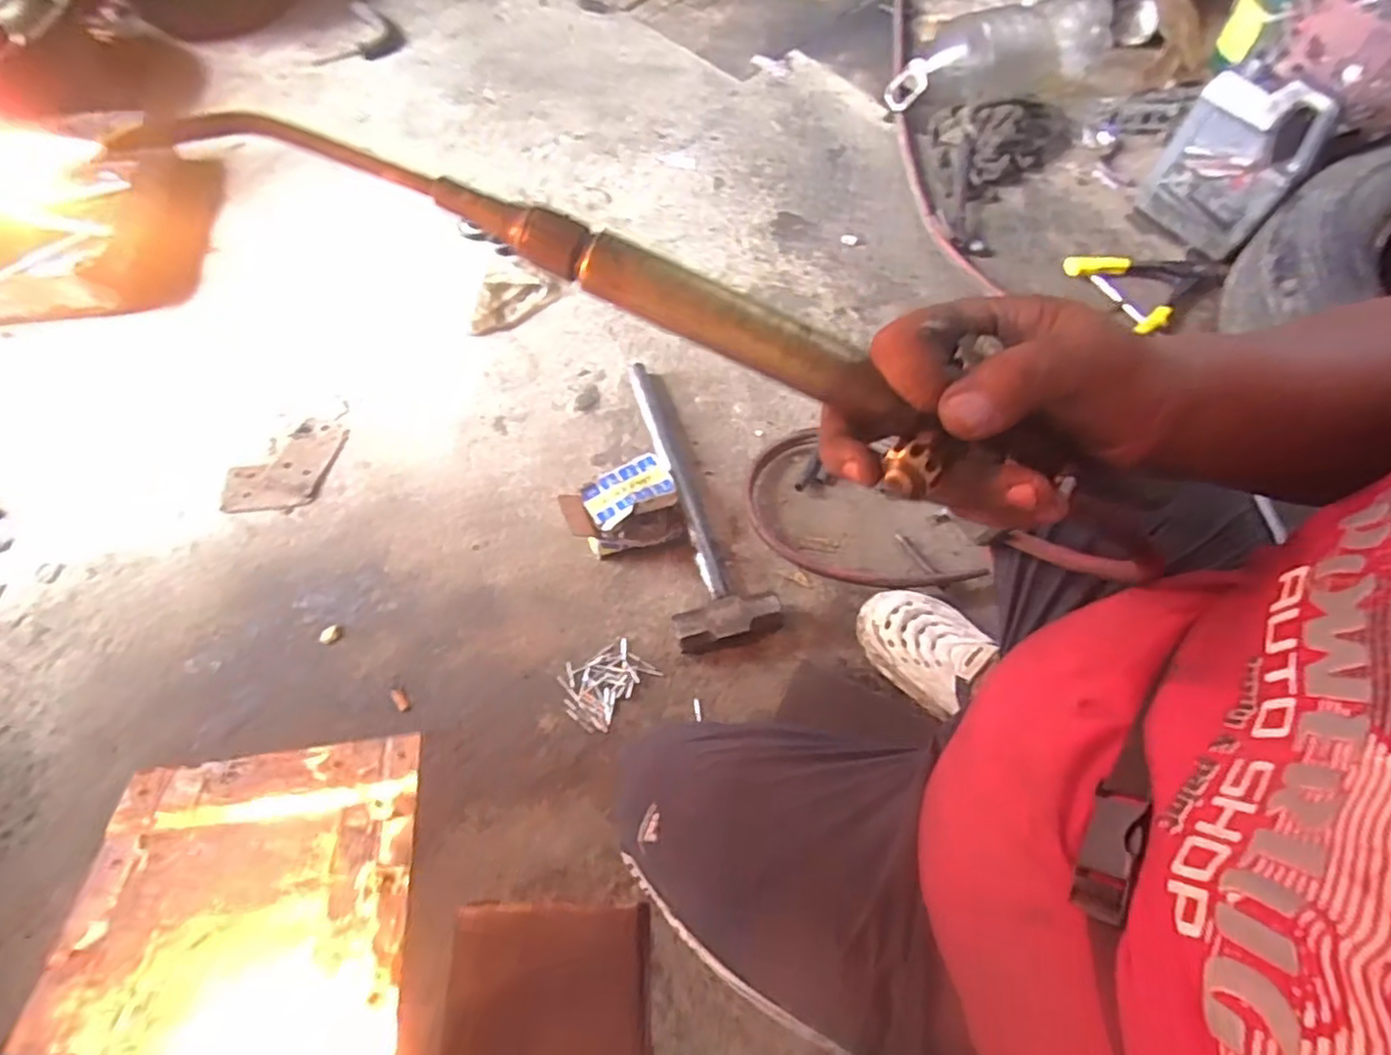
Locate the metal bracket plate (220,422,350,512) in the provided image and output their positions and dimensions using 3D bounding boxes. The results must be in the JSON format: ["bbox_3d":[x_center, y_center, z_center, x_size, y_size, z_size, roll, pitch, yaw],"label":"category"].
[{"bbox_3d":[-0.633,-0.095,1.050,0.139,0.006,0.171,15,68,4],"label":"metal bracket plate"}]

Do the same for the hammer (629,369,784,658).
[{"bbox_3d":[-0.013,-0.056,0.996,0.143,0.064,0.470,-15,65,-7],"label":"hammer"}]

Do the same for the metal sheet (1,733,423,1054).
[{"bbox_3d":[-0.231,0.218,0.335,0.163,0.009,0.246,-5,37,-15],"label":"metal sheet"}]

